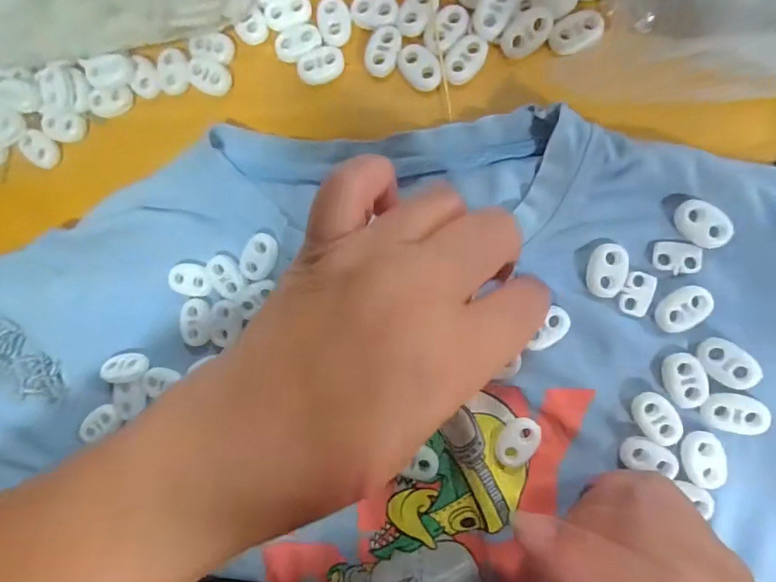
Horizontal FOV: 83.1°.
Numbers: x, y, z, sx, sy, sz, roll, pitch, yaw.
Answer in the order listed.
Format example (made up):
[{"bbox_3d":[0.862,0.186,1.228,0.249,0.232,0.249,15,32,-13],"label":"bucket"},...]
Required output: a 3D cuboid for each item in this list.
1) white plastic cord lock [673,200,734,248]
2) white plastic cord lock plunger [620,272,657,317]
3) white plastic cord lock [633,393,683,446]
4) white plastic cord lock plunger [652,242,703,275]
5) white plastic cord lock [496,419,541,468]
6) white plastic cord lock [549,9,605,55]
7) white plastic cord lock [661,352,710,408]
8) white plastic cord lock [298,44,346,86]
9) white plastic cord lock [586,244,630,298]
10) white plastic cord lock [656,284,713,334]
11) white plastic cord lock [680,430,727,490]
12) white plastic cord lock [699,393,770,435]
[{"bbox_3d":[0.128,-0.027,0.178,0.022,0.005,0.014,33,95,7],"label":"white plastic cord lock"},{"bbox_3d":[0.104,0.001,0.181,0.012,0.004,0.018,20,93,8],"label":"white plastic cord lock plunger"},{"bbox_3d":[0.110,0.052,0.179,0.014,0.004,0.022,-28,86,7],"label":"white plastic cord lock"},{"bbox_3d":[0.119,-0.014,0.180,0.018,0.004,0.013,4,91,8],"label":"white plastic cord lock plunger"},{"bbox_3d":[0.056,0.065,0.188,0.014,0.006,0.022,36,95,7],"label":"white plastic cord lock"},{"bbox_3d":[0.081,-0.110,0.185,0.023,0.004,0.014,-23,87,8],"label":"white plastic cord lock"},{"bbox_3d":[0.121,0.036,0.176,0.014,0.004,0.022,-21,87,8],"label":"white plastic cord lock"},{"bbox_3d":[-0.031,-0.104,0.200,0.022,0.004,0.015,-24,87,8],"label":"white plastic cord lock"},{"bbox_3d":[0.092,-0.009,0.184,0.015,0.005,0.022,15,92,8],"label":"white plastic cord lock"},{"bbox_3d":[0.121,0.007,0.178,0.023,0.004,0.014,-44,84,6],"label":"white plastic cord lock"},{"bbox_3d":[0.128,0.068,0.178,0.015,0.004,0.021,2,91,8],"label":"white plastic cord lock"},{"bbox_3d":[0.138,0.049,0.172,0.022,0.004,0.015,14,92,8],"label":"white plastic cord lock"}]

